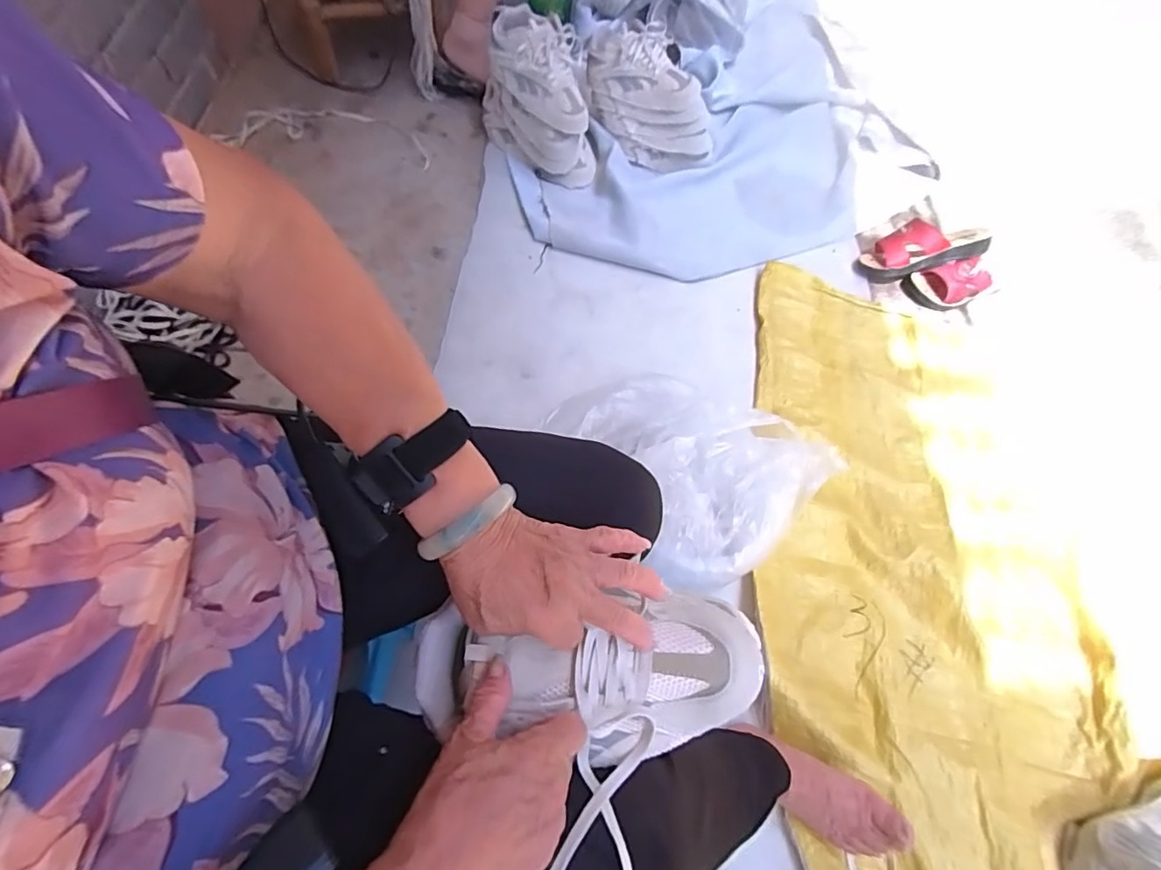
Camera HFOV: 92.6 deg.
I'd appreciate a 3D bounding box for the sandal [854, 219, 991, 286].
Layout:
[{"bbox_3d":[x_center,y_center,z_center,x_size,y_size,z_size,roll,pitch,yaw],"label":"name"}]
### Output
[{"bbox_3d":[0.665,-0.367,1.087,0.229,0.068,0.089,-9,63,15],"label":"sandal"}]

